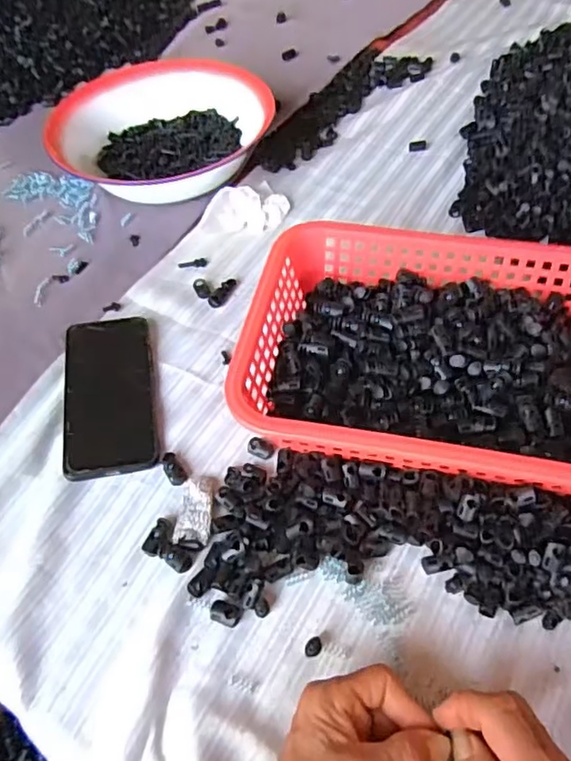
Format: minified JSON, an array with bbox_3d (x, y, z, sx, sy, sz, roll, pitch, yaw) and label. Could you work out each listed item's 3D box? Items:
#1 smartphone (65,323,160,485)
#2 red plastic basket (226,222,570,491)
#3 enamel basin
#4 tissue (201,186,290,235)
[{"bbox_3d":[-0.152,0.007,0.508,0.073,0.015,0.161,-11,56,-3],"label":"smartphone"},{"bbox_3d":[0.123,-0.020,0.471,0.296,0.075,0.203,9,57,10],"label":"red plastic basket"},{"bbox_3d":[-0.136,-0.304,0.696,0.238,0.060,0.211,9,57,10],"label":"enamel basin"},{"bbox_3d":[-0.043,-0.187,0.632,0.092,0.026,0.051,-8,56,-1],"label":"tissue"}]

